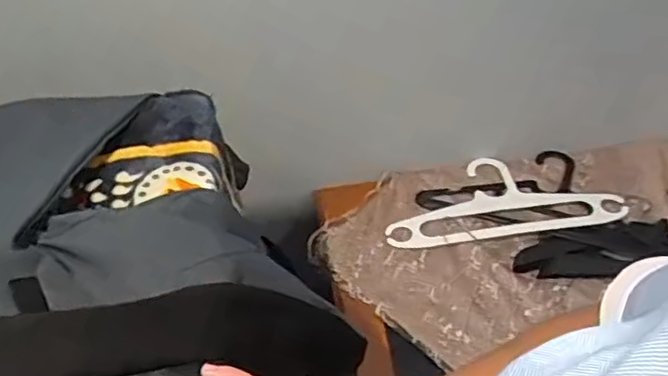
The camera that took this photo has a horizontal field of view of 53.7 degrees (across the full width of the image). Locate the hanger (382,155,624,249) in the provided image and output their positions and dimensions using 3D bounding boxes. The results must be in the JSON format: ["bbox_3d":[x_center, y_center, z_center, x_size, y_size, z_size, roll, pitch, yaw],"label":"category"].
[{"bbox_3d":[0.284,0.014,1.138,0.406,0.026,0.176,-9,52,-6],"label":"hanger"}]

